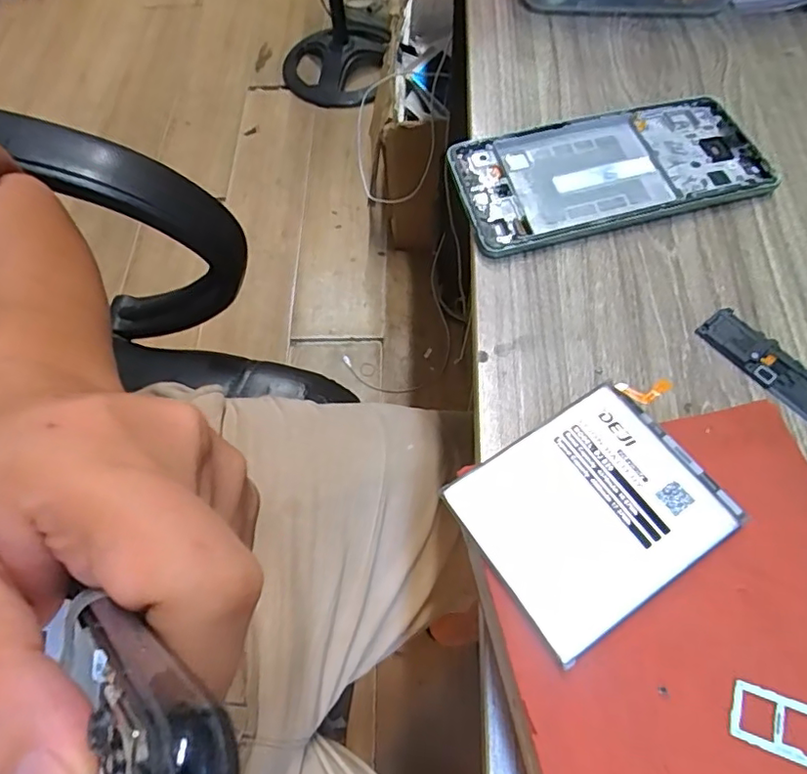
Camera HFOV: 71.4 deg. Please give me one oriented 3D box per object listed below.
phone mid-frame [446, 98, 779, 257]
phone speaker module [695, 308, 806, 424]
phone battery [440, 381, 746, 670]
[{"bbox_3d":[0.105,-0.112,0.292,0.153,0.010,0.069,-13,63,-4],"label":"phone mid-frame"},{"bbox_3d":[0.160,-0.008,0.242,0.021,0.004,0.064,-37,67,-15],"label":"phone speaker module"},{"bbox_3d":[0.060,0.038,0.177,0.075,0.004,0.060,-30,66,-12],"label":"phone battery"}]

